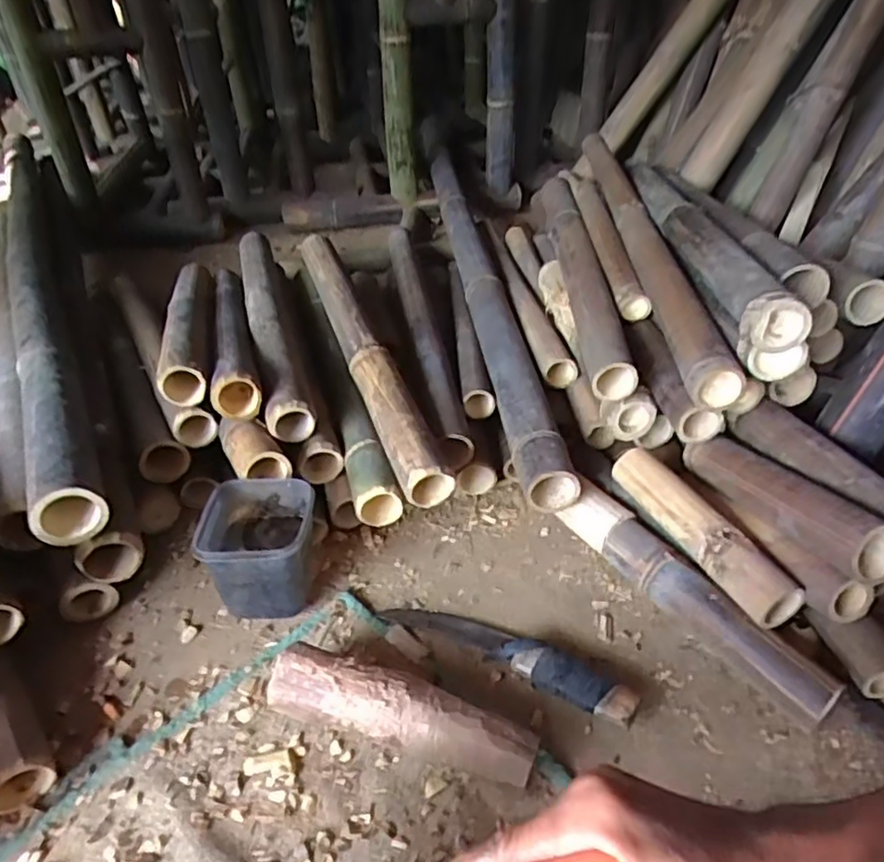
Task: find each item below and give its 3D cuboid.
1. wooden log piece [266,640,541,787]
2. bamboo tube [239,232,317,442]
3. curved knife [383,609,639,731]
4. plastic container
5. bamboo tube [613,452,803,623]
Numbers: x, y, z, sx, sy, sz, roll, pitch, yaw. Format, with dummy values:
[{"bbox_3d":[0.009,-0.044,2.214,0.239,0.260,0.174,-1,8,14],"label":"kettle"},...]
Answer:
[{"bbox_3d":[-0.039,0.268,0.609,0.253,0.066,0.062,10,38,14],"label":"wooden log piece"},{"bbox_3d":[-0.271,-0.183,1.035,0.069,0.068,0.625,-11,38,-13],"label":"bamboo tube"},{"bbox_3d":[0.065,0.225,0.684,0.283,0.035,0.050,20,42,25],"label":"curved knife"},{"bbox_3d":[-0.199,0.139,0.730,0.113,0.126,0.115,-2,37,-1],"label":"plastic container"},{"bbox_3d":[0.278,0.107,0.706,0.053,0.061,0.239,-17,40,-20],"label":"bamboo tube"}]

